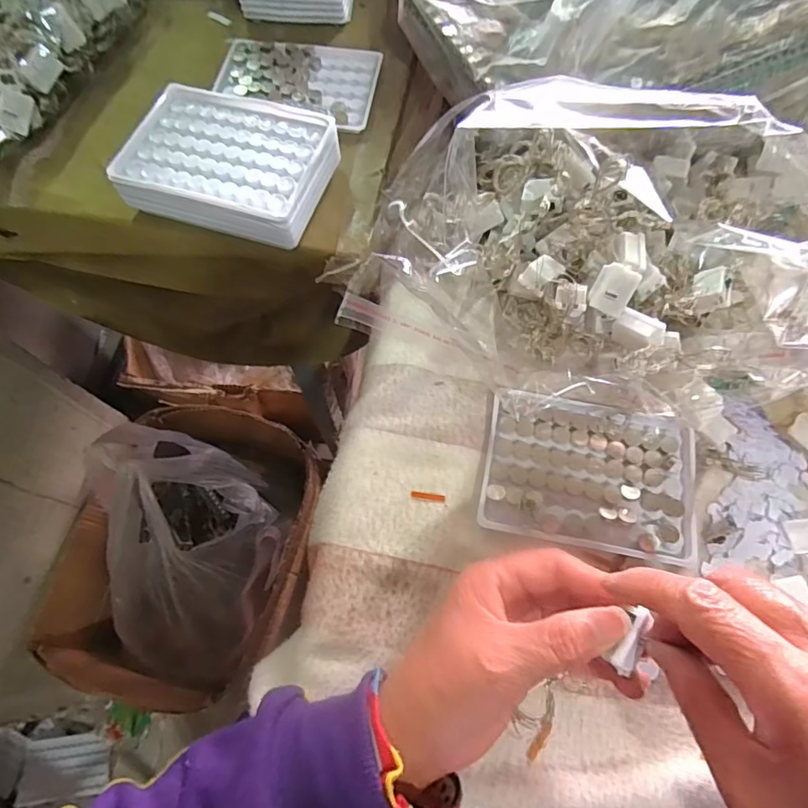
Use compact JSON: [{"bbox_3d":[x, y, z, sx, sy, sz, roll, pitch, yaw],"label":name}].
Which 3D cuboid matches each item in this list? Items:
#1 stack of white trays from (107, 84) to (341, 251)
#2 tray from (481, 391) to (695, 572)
[{"bbox_3d":[-0.123,-0.165,0.357,0.132,0.035,0.097,19,69,8],"label":"stack of white trays"},{"bbox_3d":[0.118,0.043,0.318,0.130,0.011,0.092,12,69,5],"label":"tray"}]

